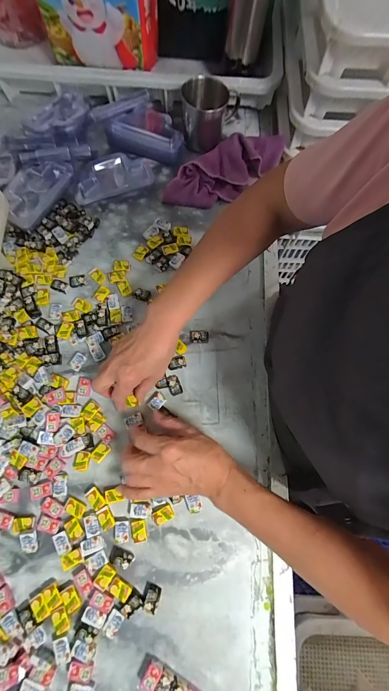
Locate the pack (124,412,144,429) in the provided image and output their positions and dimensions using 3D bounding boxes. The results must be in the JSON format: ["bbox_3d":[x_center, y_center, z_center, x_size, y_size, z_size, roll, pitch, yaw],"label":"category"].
[{"bbox_3d":[-0.087,0.107,0.429,0.026,0.005,0.016,-20,75,-7],"label":"pack"}]

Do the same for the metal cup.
[{"bbox_3d":[0.023,-0.422,0.546,0.085,0.080,0.101,24,75,5],"label":"metal cup"}]

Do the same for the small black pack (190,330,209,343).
[{"bbox_3d":[0.007,-0.014,0.468,0.028,0.006,0.022,-3,74,-3],"label":"small black pack"}]

